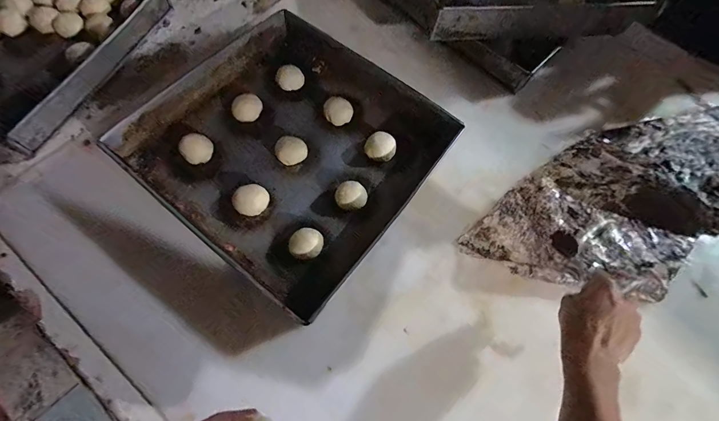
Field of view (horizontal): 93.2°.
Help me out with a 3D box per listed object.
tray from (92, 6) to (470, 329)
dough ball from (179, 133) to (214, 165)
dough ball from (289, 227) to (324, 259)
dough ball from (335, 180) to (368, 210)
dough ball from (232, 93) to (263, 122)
[{"bbox_3d":[-0.098,-0.120,0.568,0.412,0.055,0.431,38,70,12],"label":"tray"},{"bbox_3d":[-0.274,-0.102,0.571,0.052,0.033,0.044,-41,75,-18],"label":"dough ball"},{"bbox_3d":[-0.082,0.051,0.519,0.054,0.033,0.051,-25,71,-14],"label":"dough ball"},{"bbox_3d":[-0.014,-0.023,0.553,0.049,0.029,0.044,-6,67,-6],"label":"dough ball"},{"bbox_3d":[-0.196,-0.179,0.597,0.051,0.032,0.039,-21,70,-12],"label":"dough ball"}]

